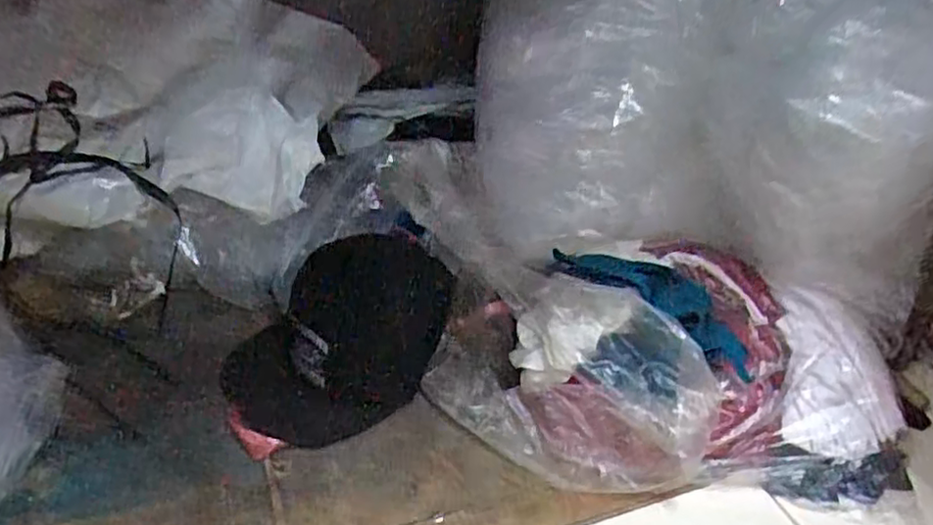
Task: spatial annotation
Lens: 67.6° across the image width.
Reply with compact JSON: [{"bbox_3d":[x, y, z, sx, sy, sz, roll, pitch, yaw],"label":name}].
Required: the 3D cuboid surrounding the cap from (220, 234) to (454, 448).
[{"bbox_3d":[-0.126,0.064,0.740,0.173,0.070,0.285,20,38,25],"label":"cap"}]

